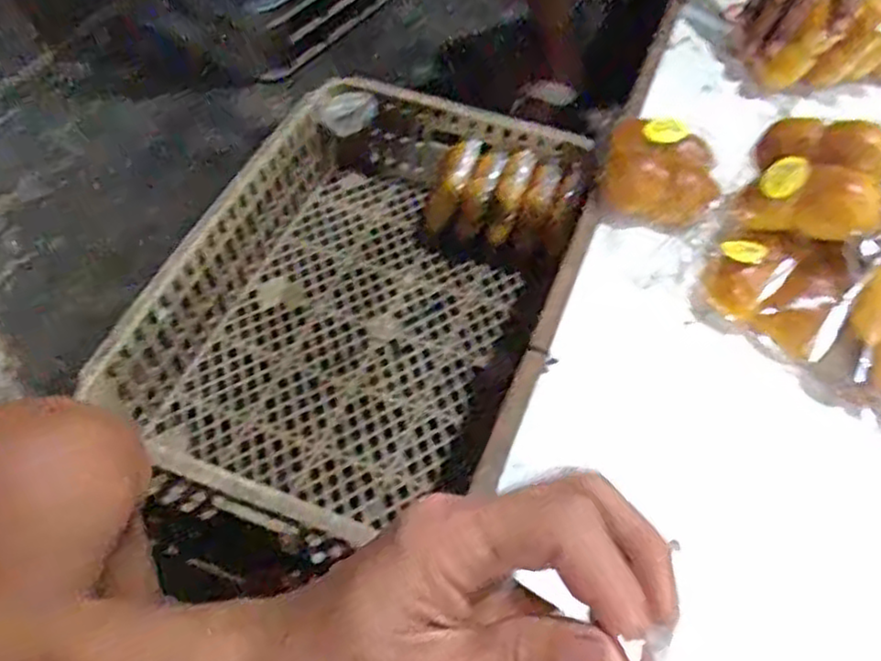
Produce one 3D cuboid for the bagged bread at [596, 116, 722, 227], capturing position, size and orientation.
[{"bbox_3d":[0.194,-0.133,0.623,0.099,0.046,0.082,14,56,8],"label":"bagged bread"}]

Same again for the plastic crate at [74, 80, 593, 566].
[{"bbox_3d":[-0.103,-0.057,0.845,0.333,0.153,0.590,24,57,16],"label":"plastic crate"}]

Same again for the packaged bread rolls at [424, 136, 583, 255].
[{"bbox_3d":[0.076,-0.161,0.931,0.179,0.104,0.090,14,55,9],"label":"packaged bread rolls"}]

